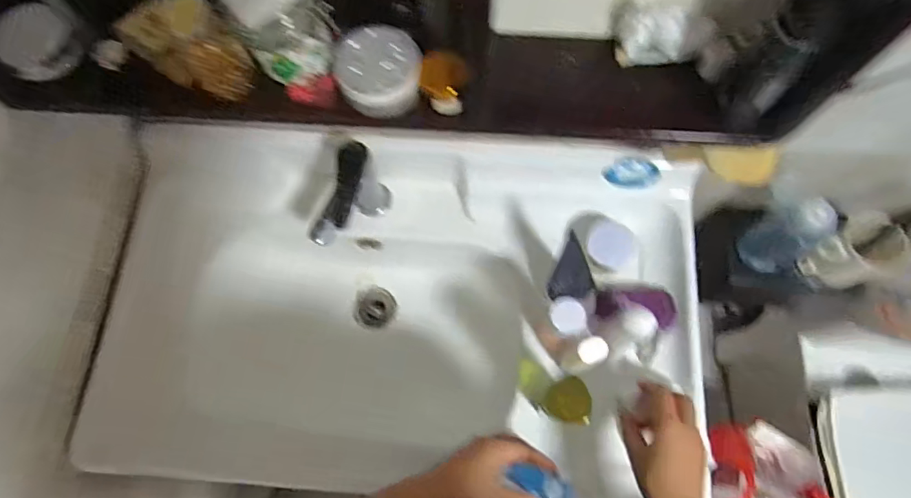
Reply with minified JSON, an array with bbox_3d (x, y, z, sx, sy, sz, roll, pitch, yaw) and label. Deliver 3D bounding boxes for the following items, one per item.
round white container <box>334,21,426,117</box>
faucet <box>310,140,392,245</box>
[{"bbox_3d":[-0.070,-0.163,0.482,0.074,0.050,0.069,-1,72,2],"label":"round white container"},{"bbox_3d":[-0.140,-0.057,0.709,0.047,0.164,0.138,22,74,9],"label":"faucet"}]

